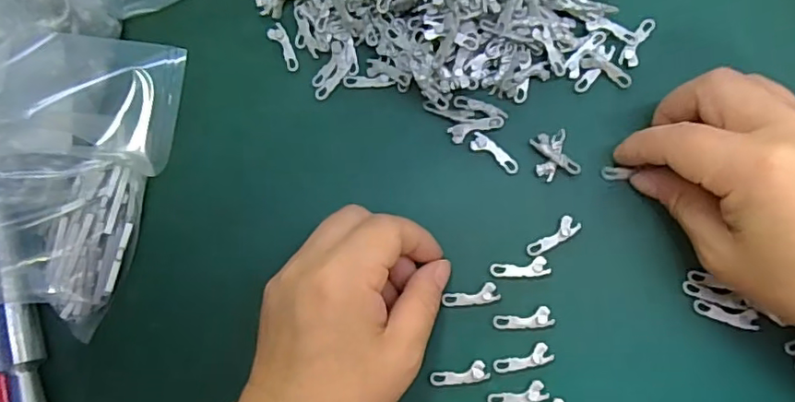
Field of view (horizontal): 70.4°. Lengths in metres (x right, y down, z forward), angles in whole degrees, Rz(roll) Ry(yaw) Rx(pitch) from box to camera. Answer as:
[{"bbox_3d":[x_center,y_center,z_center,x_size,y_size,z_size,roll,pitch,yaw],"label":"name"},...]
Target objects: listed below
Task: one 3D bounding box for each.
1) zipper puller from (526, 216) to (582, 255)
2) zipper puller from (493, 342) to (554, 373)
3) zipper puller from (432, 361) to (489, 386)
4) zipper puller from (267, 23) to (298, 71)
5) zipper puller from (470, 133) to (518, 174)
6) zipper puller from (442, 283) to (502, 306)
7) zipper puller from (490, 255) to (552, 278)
[{"bbox_3d":[0.078,0.018,0.281,0.029,0.004,0.010,-37,80,1],"label":"zipper puller"},{"bbox_3d":[0.061,0.077,0.275,0.028,0.004,0.010,-14,82,5],"label":"zipper puller"},{"bbox_3d":[0.030,0.086,0.278,0.028,0.004,0.009,-13,82,5],"label":"zipper puller"},{"bbox_3d":[-0.062,-0.085,0.313,0.010,0.004,0.028,-32,81,2],"label":"zipper puller"},{"bbox_3d":[0.050,-0.024,0.290,0.028,0.004,0.009,38,89,10],"label":"zipper puller"},{"bbox_3d":[0.038,0.047,0.282,0.027,0.004,0.009,-9,82,6],"label":"zipper puller"},{"bbox_3d":[0.062,0.034,0.281,0.029,0.004,0.009,-9,82,6],"label":"zipper puller"}]

